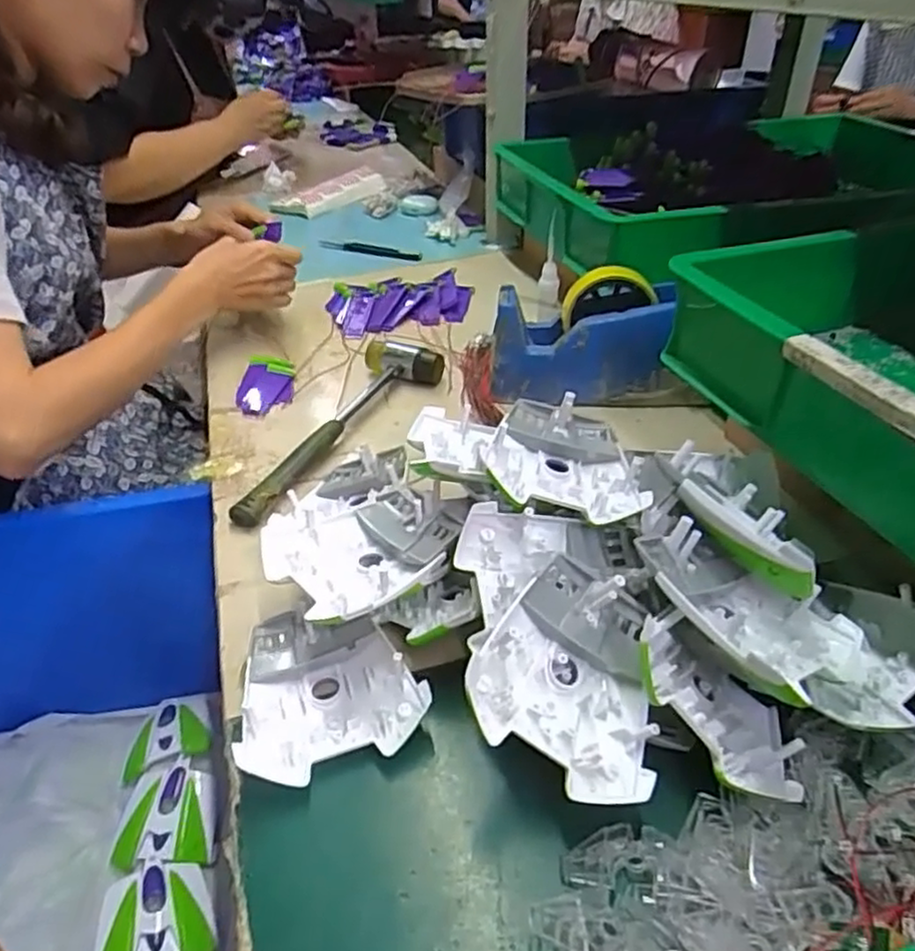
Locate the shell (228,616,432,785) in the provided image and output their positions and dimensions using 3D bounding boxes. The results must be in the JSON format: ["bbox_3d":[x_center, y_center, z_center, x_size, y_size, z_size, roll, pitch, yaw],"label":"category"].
[{"bbox_3d":[-0.072,0.120,0.400,0.099,0.022,0.100,-8,38,-8],"label":"shell"}]

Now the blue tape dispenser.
[{"bbox_3d":[0.118,-0.124,0.655,0.165,0.088,0.069,5,38,9],"label":"blue tape dispenser"}]

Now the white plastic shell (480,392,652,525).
[{"bbox_3d":[0.070,-0.012,0.446,0.097,0.041,0.108,4,38,7],"label":"white plastic shell"}]

